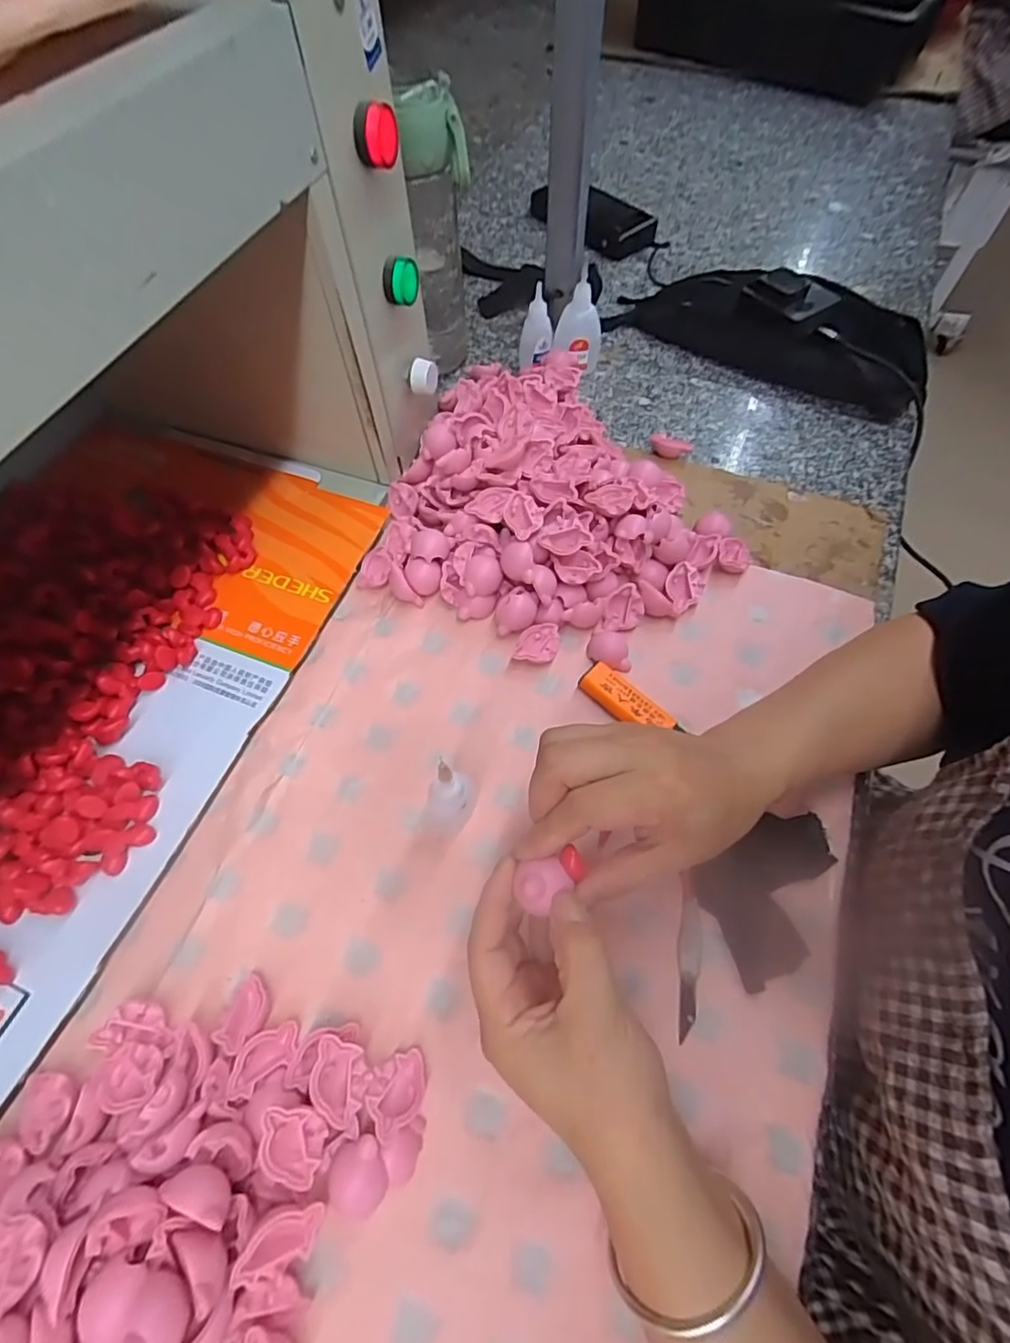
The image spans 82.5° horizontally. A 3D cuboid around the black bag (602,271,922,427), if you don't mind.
[{"bbox_3d":[0.284,-0.369,0.601,0.309,0.051,0.146,31,65,16],"label":"black bag"}]

